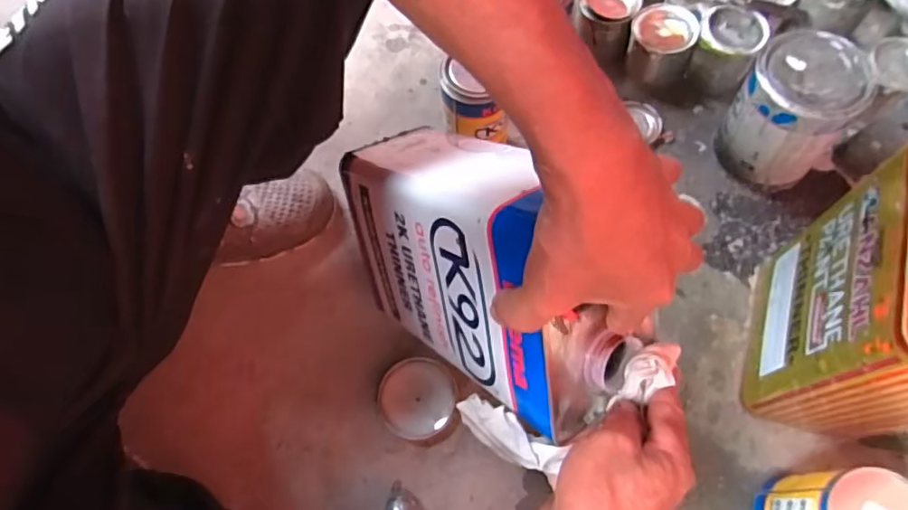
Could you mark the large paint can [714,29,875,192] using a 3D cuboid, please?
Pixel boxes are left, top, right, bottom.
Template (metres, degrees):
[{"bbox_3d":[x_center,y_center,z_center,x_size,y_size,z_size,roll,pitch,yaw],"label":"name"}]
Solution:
[{"bbox_3d":[0.349,-0.144,0.613,0.099,0.136,0.097,-1,67,3],"label":"large paint can"}]

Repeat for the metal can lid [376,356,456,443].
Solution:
[{"bbox_3d":[-0.038,0.145,0.584,0.076,0.015,0.077,-1,67,3],"label":"metal can lid"}]

